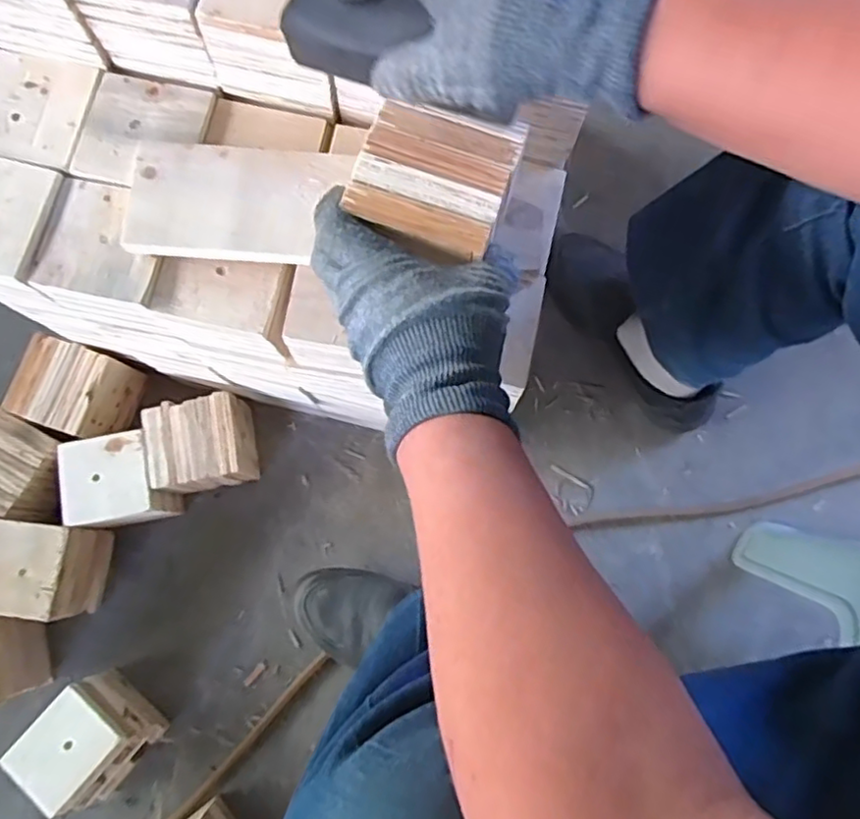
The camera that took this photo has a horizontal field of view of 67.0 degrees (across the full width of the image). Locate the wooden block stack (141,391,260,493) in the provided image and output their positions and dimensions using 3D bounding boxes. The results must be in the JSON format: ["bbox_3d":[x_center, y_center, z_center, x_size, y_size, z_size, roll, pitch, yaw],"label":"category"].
[{"bbox_3d":[-0.249,0.041,0.725,0.098,0.085,0.093,-13,80,-2],"label":"wooden block stack"}]

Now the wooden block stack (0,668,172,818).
[{"bbox_3d":[-0.351,0.344,0.672,0.094,0.106,0.102,41,82,7],"label":"wooden block stack"}]

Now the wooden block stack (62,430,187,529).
[{"bbox_3d":[-0.336,0.080,0.717,0.102,0.085,0.094,-10,80,-1],"label":"wooden block stack"}]

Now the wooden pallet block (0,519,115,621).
[{"bbox_3d":[-0.417,0.168,0.694,0.098,0.079,0.094,6,80,2],"label":"wooden pallet block"}]

